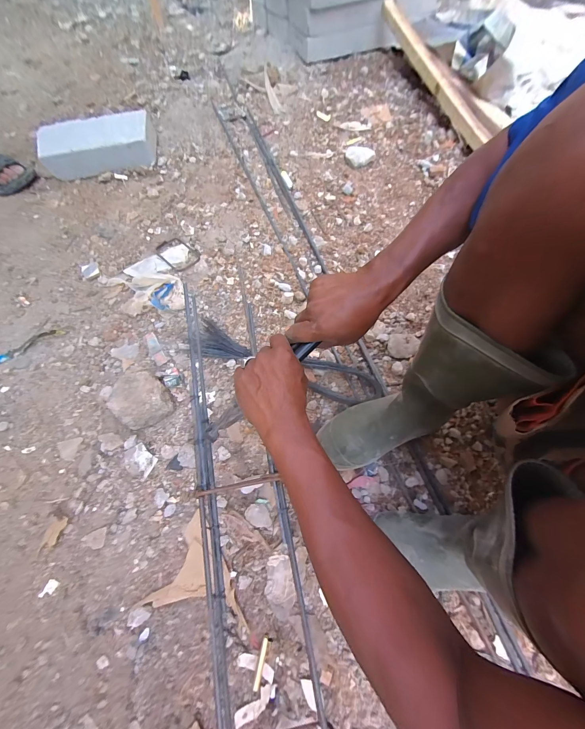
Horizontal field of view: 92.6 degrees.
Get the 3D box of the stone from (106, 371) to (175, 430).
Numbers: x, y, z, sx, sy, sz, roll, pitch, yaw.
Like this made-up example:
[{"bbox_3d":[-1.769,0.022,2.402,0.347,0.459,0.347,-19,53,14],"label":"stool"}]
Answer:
[{"bbox_3d":[-0.298,0.067,0.549,0.094,0.049,0.099,0,66,-1],"label":"stone"}]

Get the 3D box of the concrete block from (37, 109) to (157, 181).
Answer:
[{"bbox_3d":[-0.592,-0.686,0.868,0.321,0.079,0.192,-11,67,-6],"label":"concrete block"}]

